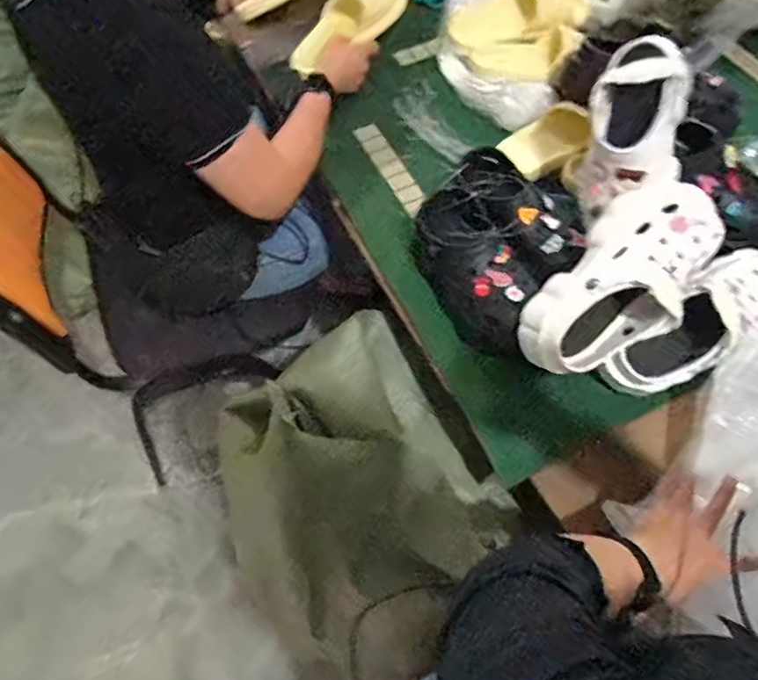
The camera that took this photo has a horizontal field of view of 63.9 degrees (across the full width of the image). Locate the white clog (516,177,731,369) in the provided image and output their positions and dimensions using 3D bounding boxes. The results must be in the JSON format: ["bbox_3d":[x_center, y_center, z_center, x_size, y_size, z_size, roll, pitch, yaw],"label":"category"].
[{"bbox_3d":[0.288,-0.072,0.706,0.274,0.092,0.136,-46,68,2],"label":"white clog"}]

